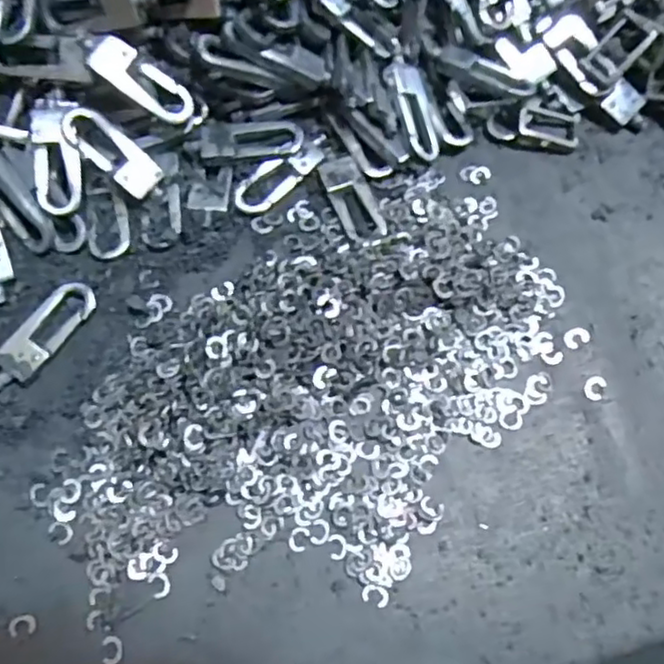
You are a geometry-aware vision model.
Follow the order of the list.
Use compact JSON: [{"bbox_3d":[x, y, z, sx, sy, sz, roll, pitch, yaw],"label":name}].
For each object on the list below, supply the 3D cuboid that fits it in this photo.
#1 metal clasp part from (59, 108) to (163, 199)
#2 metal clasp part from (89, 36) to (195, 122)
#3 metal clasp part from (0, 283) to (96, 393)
[{"bbox_3d":[-0.080,-0.065,0.246,0.039,0.006,0.014,41,77,-10],"label":"metal clasp part"},{"bbox_3d":[-0.068,-0.090,0.245,0.038,0.005,0.016,35,76,-13],"label":"metal clasp part"},{"bbox_3d":[-0.101,0.001,0.234,0.016,0.005,0.045,37,74,11],"label":"metal clasp part"}]

